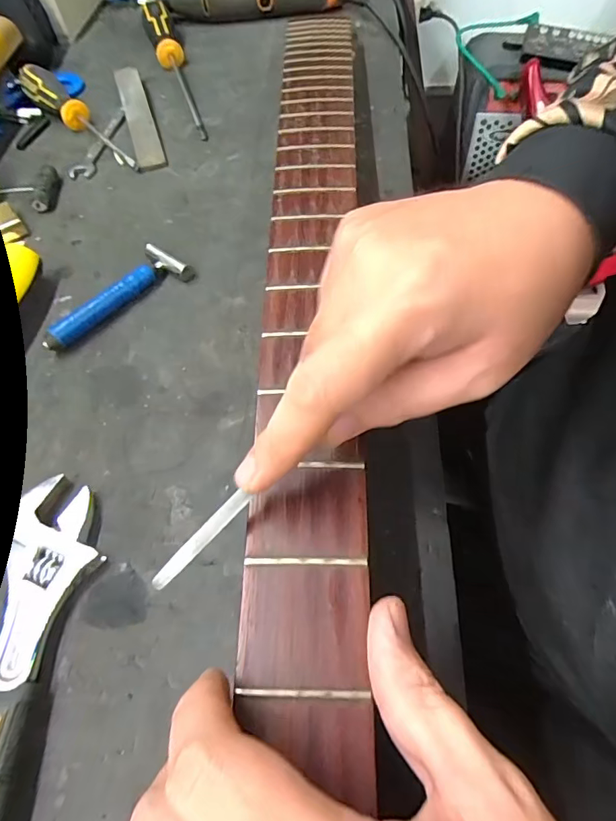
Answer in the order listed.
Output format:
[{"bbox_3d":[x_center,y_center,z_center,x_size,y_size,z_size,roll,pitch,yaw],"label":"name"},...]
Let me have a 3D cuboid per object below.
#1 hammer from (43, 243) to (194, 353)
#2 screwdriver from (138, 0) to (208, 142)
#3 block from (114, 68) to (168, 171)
[{"bbox_3d":[-0.136,-0.081,0.329,0.108,0.017,0.039,-38,65,-19],"label":"hammer"},{"bbox_3d":[-0.147,-0.378,0.497,0.033,0.034,0.291,-15,60,-7],"label":"screwdriver"},{"bbox_3d":[-0.162,-0.282,0.452,0.024,0.015,0.162,-17,60,-8],"label":"block"}]

